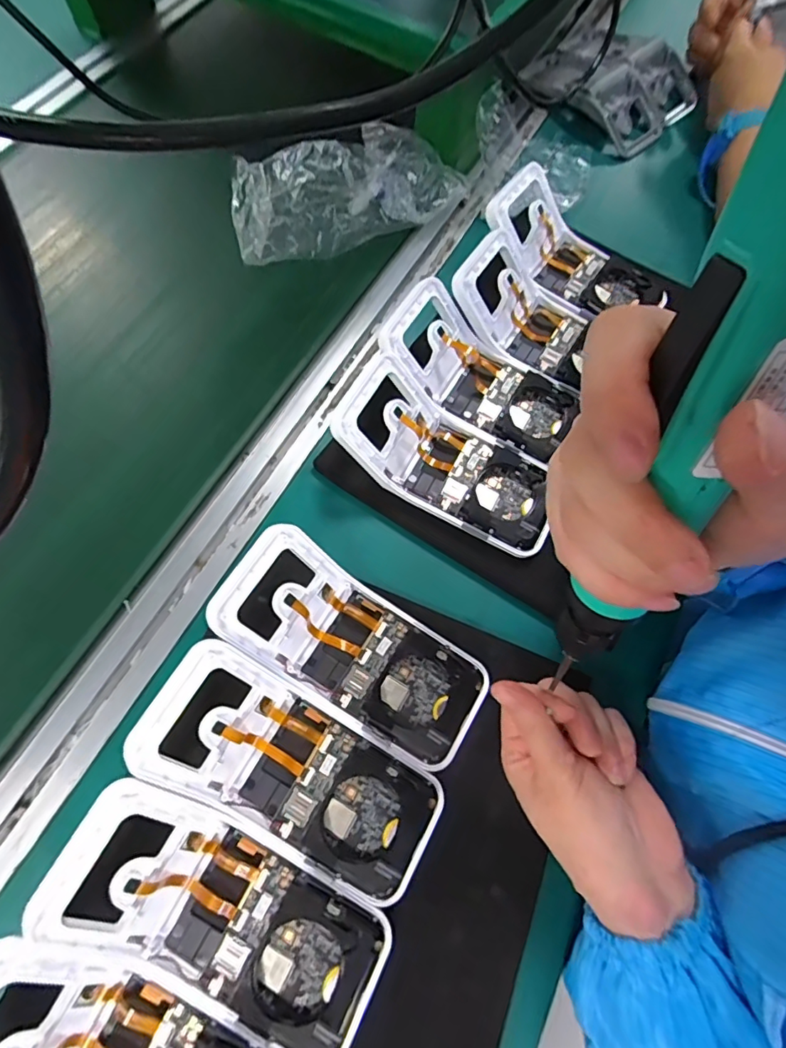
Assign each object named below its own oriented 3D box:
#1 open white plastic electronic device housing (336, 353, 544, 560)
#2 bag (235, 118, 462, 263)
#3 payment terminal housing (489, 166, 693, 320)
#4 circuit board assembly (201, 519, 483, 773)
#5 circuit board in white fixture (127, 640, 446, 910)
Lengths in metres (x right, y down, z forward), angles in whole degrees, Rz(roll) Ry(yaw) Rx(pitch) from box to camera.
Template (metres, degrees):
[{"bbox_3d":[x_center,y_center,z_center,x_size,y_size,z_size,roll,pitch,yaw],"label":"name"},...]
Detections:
[{"bbox_3d":[0.043,-0.049,0.370,0.164,0.054,0.079,26,69,9],"label":"open white plastic electronic device housing"},{"bbox_3d":[-0.042,-0.306,0.482,0.214,0.053,0.072,-17,69,-9],"label":"bag"},{"bbox_3d":[0.167,-0.232,0.459,0.185,0.042,0.091,28,69,-8],"label":"payment terminal housing"},{"bbox_3d":[-0.024,0.075,0.314,0.167,0.062,0.082,22,69,10],"label":"circuit board assembly"},{"bbox_3d":[-0.054,0.138,0.287,0.165,0.062,0.079,28,71,12],"label":"circuit board in white fixture"}]

